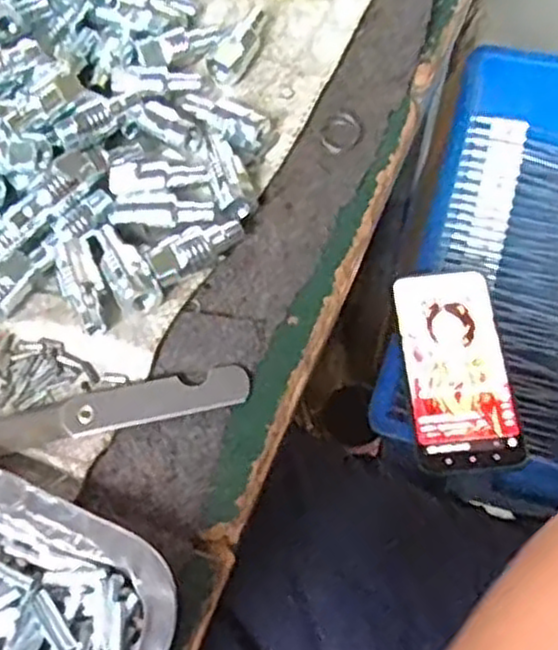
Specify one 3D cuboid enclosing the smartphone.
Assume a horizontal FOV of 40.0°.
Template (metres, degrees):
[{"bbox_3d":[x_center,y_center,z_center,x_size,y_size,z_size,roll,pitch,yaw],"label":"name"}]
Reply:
[{"bbox_3d":[0.125,0.029,0.545,0.073,0.013,0.156,-4,63,-2],"label":"smartphone"}]

